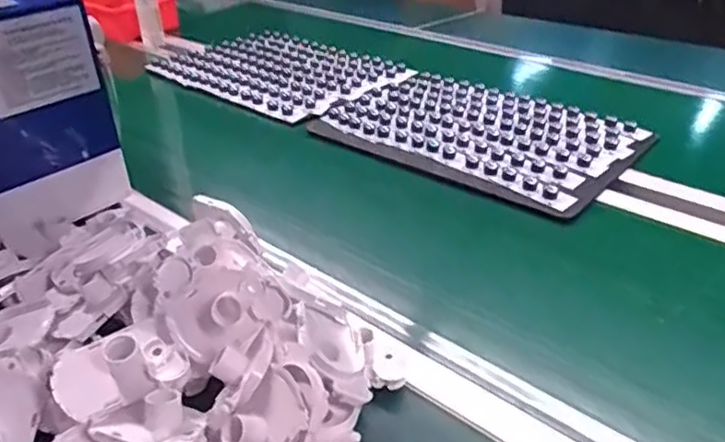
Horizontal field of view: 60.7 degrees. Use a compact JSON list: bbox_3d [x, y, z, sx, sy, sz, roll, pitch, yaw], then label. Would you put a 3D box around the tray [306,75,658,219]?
[{"bbox_3d":[0.195,-0.159,1.062,0.497,0.024,0.328,23,40,34],"label":"tray"}]

